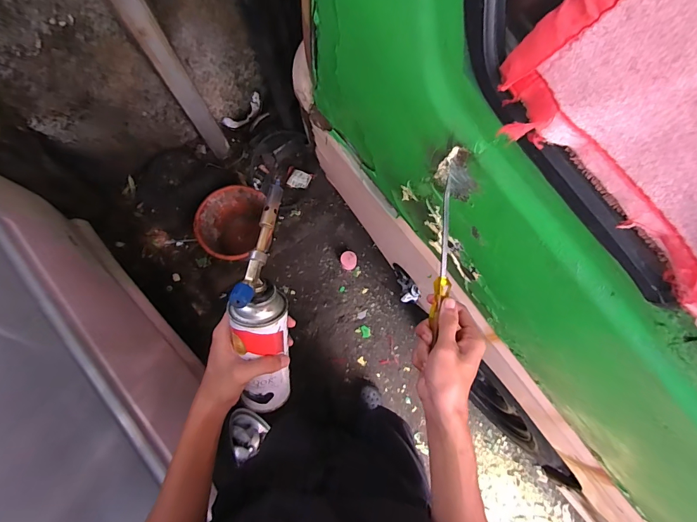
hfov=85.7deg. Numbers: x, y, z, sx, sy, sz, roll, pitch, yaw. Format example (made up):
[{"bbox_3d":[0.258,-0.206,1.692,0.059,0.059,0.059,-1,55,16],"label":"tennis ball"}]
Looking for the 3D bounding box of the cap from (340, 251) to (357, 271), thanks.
[{"bbox_3d":[0.001,-0.002,1.496,0.066,0.034,0.073,-12,77,-2],"label":"cap"}]

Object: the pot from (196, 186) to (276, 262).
[{"bbox_3d":[-0.417,-0.130,1.435,0.278,0.206,0.278,0,77,1],"label":"pot"}]

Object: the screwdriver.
[{"bbox_3d":[0.116,-0.012,0.446,0.018,0.020,0.193,6,88,2],"label":"screwdriver"}]

